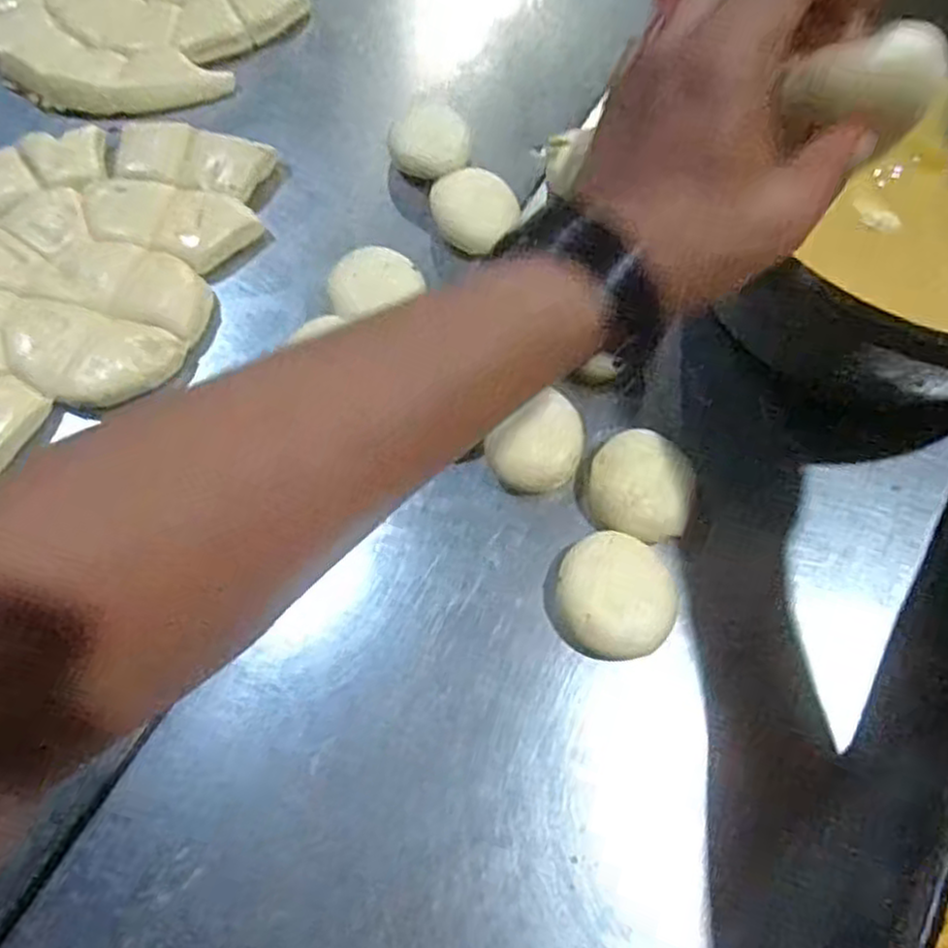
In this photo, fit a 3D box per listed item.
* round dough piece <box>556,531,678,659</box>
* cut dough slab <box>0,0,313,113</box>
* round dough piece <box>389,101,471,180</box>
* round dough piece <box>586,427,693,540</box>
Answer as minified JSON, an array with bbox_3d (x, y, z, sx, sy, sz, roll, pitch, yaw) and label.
[{"bbox_3d":[0.074,0.065,0.392,0.060,0.022,0.061,0,65,-1],"label":"round dough piece"},{"bbox_3d":[-0.283,-0.351,0.574,0.265,0.015,0.166,20,67,8],"label":"cut dough slab"},{"bbox_3d":[-0.029,-0.224,0.512,0.049,0.032,0.047,0,66,0],"label":"round dough piece"},{"bbox_3d":[0.091,0.008,0.410,0.054,0.027,0.053,0,65,-1],"label":"round dough piece"}]

